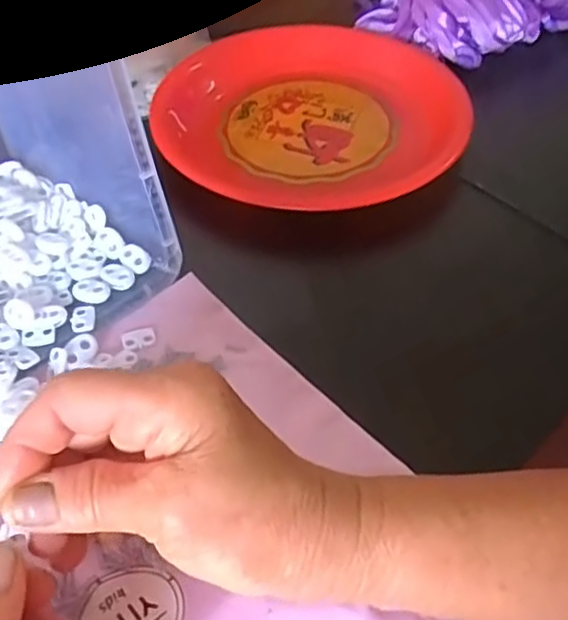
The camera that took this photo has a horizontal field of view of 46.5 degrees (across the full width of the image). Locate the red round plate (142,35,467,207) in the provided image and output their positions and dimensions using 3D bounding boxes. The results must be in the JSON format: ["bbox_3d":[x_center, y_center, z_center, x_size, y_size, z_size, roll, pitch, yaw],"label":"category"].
[{"bbox_3d":[0.021,-0.153,0.500,0.223,0.028,0.192,4,50,4],"label":"red round plate"}]

